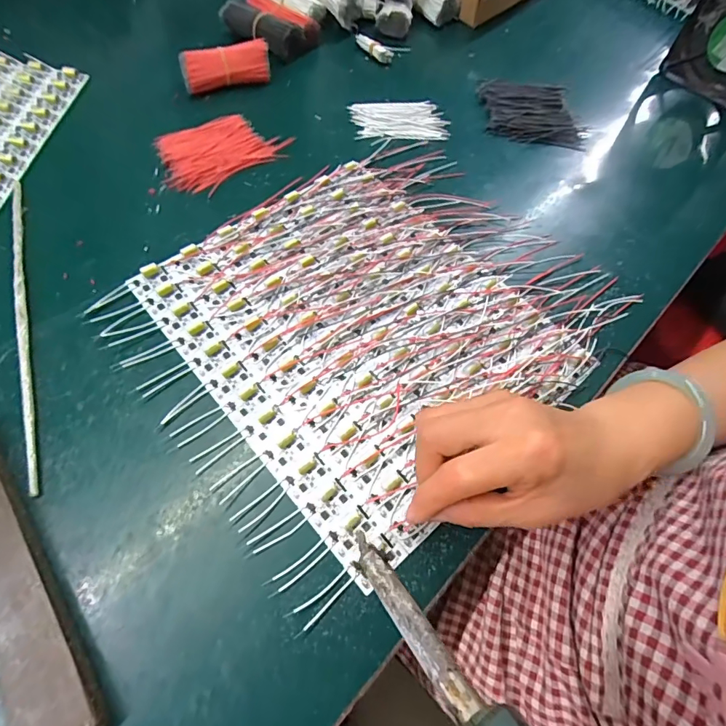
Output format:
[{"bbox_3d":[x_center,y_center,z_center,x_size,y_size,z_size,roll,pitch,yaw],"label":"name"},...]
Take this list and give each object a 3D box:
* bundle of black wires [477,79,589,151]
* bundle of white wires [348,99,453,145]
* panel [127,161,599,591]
[{"bbox_3d":[0.186,-0.275,0.478,0.111,0.017,0.084,5,61,-1],"label":"bundle of black wires"},{"bbox_3d":[0.039,-0.259,0.465,0.098,0.007,0.062,-7,62,-8],"label":"bundle of white wires"},{"bbox_3d":[0.002,-0.039,0.345,0.254,0.011,0.281,-37,70,-21],"label":"panel"}]

